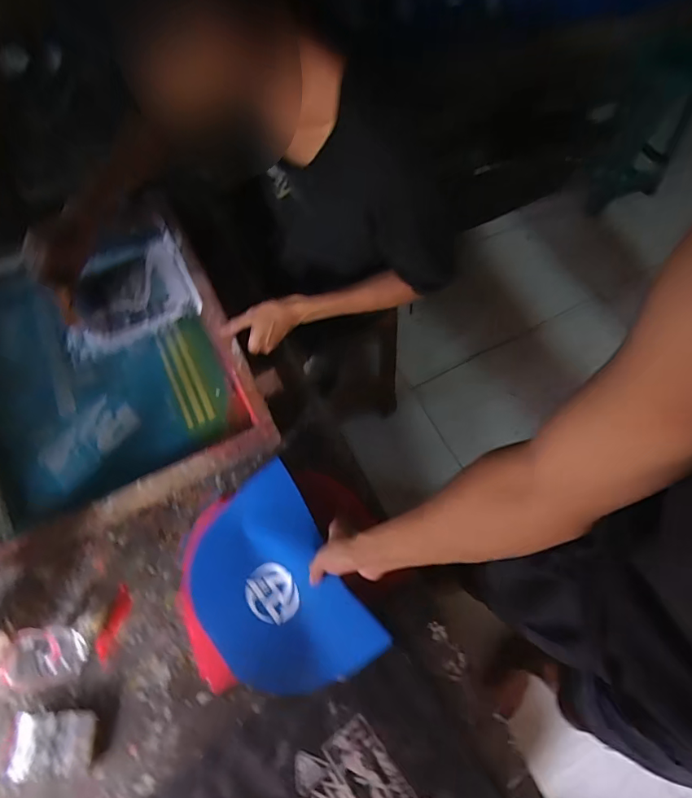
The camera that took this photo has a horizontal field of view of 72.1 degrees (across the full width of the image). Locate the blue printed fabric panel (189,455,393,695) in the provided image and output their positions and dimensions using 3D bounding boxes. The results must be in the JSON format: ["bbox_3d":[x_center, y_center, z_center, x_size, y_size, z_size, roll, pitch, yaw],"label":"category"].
[{"bbox_3d":[-0.101,0.262,0.677,0.218,0.043,0.290,-31,71,-13],"label":"blue printed fabric panel"}]

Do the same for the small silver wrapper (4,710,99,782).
[{"bbox_3d":[-0.368,0.434,0.601,0.102,0.030,0.069,-2,67,-1],"label":"small silver wrapper"}]

